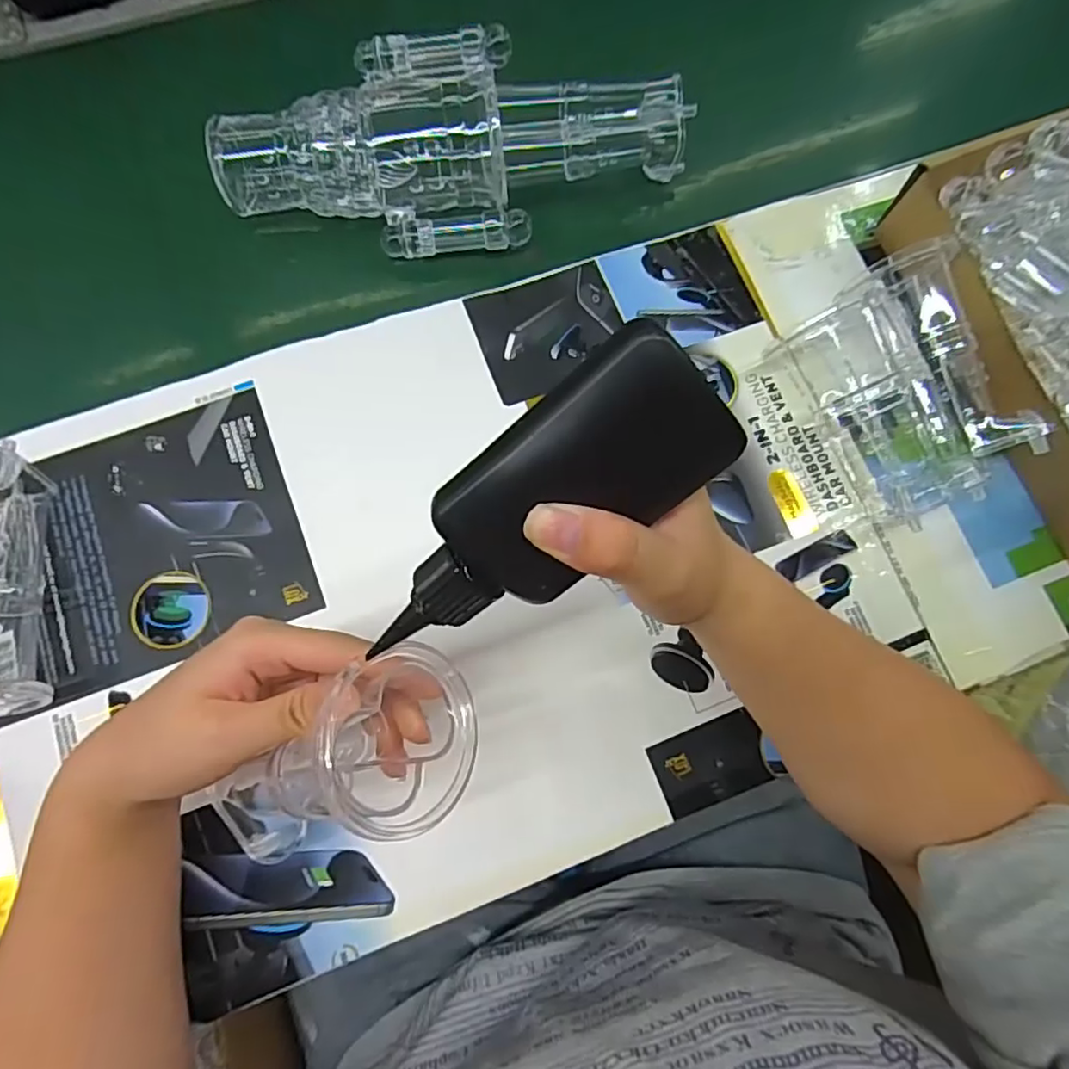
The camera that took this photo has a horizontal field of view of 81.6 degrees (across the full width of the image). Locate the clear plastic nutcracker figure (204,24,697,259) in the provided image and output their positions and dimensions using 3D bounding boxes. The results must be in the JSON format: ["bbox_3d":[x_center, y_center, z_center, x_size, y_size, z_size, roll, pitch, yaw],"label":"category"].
[{"bbox_3d":[-0.049,-0.252,0.398,0.289,0.062,0.114,-3,77,-3],"label":"clear plastic nutcracker figure"}]

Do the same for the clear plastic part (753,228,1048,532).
[{"bbox_3d":[0.222,-0.087,0.373,0.107,0.056,0.142,-25,80,-8],"label":"clear plastic part"}]

